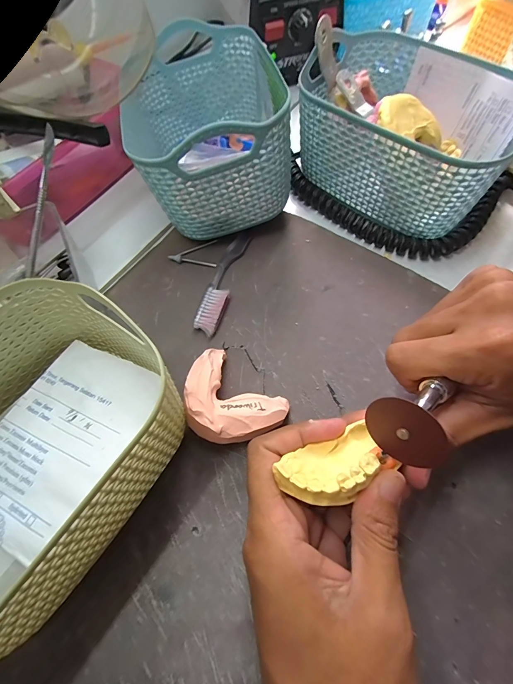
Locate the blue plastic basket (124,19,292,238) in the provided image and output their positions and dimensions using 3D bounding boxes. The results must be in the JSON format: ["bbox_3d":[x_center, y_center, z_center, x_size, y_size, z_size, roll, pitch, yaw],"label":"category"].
[{"bbox_3d":[-0.041,-0.176,0.279,0.113,0.095,0.172,-10,64,-3],"label":"blue plastic basket"}]

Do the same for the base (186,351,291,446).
[{"bbox_3d":[-0.018,0.038,0.208,0.066,0.033,0.050,34,69,17],"label":"base"}]

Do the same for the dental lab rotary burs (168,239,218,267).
[{"bbox_3d":[-0.054,-0.074,0.279,0.041,0.004,0.027,-4,63,0],"label":"dental lab rotary burs"}]

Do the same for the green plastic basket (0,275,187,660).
[{"bbox_3d":[-0.119,0.060,0.174,0.119,0.083,0.179,30,68,16],"label":"green plastic basket"}]

